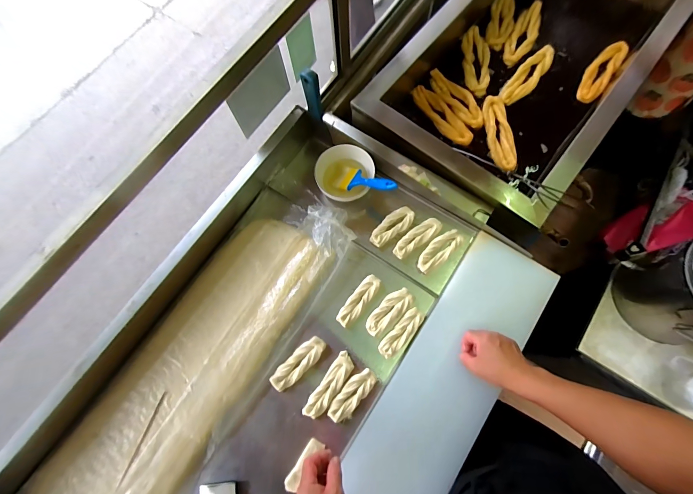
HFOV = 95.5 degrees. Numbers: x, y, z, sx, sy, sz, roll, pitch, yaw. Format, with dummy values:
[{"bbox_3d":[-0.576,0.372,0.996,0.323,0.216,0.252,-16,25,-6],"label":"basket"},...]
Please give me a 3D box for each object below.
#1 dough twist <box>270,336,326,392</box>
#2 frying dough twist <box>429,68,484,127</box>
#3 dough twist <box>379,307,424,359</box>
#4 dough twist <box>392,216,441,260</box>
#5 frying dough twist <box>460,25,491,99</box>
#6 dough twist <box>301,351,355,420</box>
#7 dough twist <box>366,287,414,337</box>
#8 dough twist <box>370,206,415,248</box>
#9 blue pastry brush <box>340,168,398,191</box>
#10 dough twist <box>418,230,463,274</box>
[{"bbox_3d":[-0.096,0.237,0.643,0.126,0.031,0.045,-44,75,-9],"label":"dough twist"},{"bbox_3d":[0.346,-0.465,0.985,0.081,0.023,0.237,-32,74,-6],"label":"frying dough twist"},{"bbox_3d":[0.114,0.179,0.653,0.040,0.030,0.115,41,74,11],"label":"dough twist"},{"bbox_3d":[0.157,-0.021,0.712,0.127,0.030,0.043,-32,76,-12],"label":"dough twist"},{"bbox_3d":[0.425,-0.600,1.020,0.089,0.027,0.270,1,73,4],"label":"frying dough twist"},{"bbox_3d":[-0.033,0.277,0.632,0.040,0.030,0.136,32,78,12],"label":"dough twist"},{"bbox_3d":[0.090,0.136,0.661,0.051,0.024,0.114,42,80,14],"label":"dough twist"},{"bbox_3d":[0.101,-0.046,0.719,0.114,0.033,0.047,-35,76,-13],"label":"dough twist"},{"bbox_3d":[0.048,-0.142,0.689,0.143,0.020,0.058,18,68,36],"label":"blue pastry brush"},{"bbox_3d":[0.203,0.008,0.692,0.120,0.018,0.048,-41,75,-8],"label":"dough twist"}]

